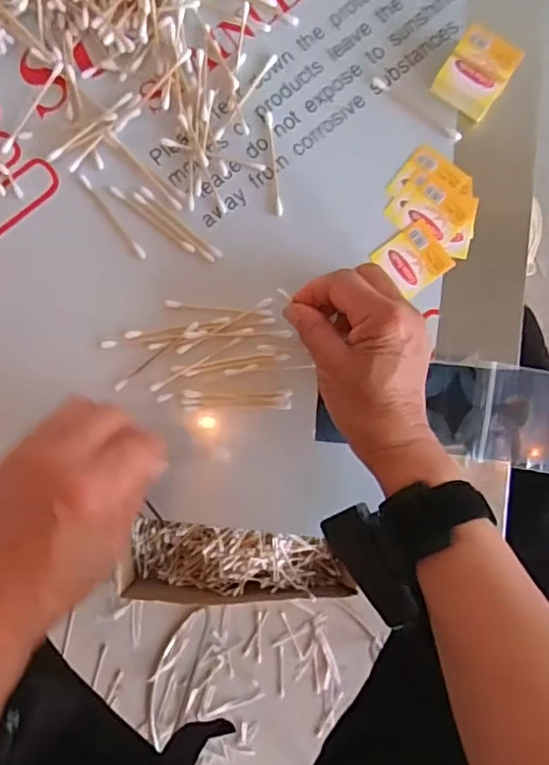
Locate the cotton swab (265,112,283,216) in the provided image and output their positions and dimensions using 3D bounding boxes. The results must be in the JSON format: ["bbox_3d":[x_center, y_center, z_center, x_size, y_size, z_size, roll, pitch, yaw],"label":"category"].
[{"bbox_3d":[0.000,-0.151,0.397,0.005,0.004,0.072,-6,87,-2],"label":"cotton swab"}]

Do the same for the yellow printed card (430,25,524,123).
[{"bbox_3d":[0.135,-0.206,0.390,0.042,0.025,0.049,34,86,0],"label":"yellow printed card"}]

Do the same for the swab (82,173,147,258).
[{"bbox_3d":[-0.110,-0.114,0.395,0.006,0.004,0.071,-37,88,-4],"label":"swab"}]

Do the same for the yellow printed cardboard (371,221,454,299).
[{"bbox_3d":[0.096,-0.085,0.397,0.041,0.004,0.041,-38,88,-4],"label":"yellow printed cardboard"}]

